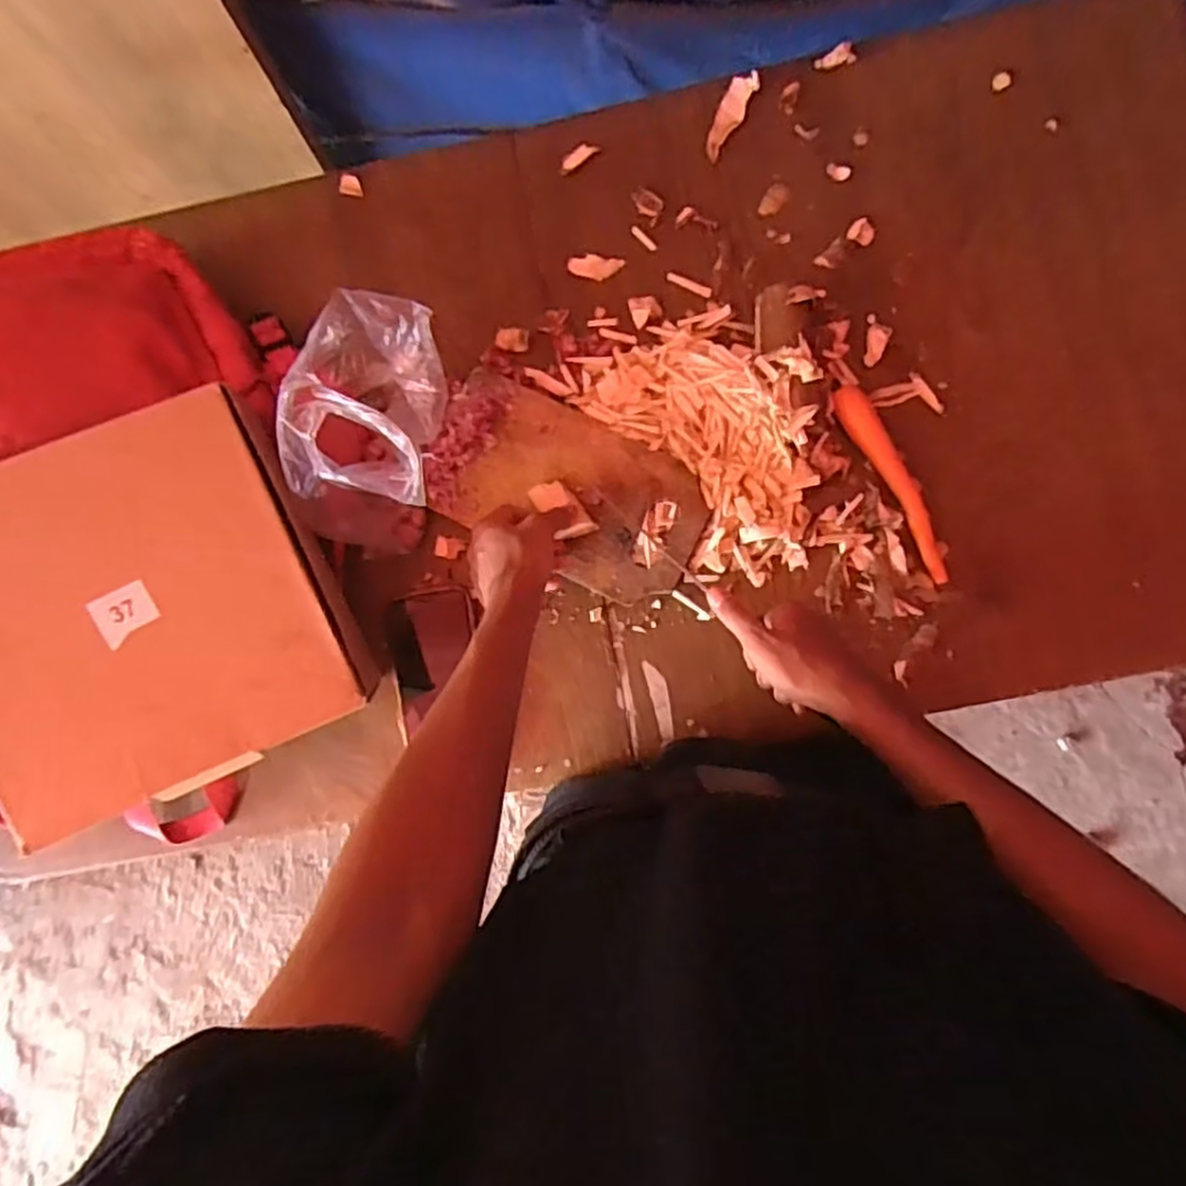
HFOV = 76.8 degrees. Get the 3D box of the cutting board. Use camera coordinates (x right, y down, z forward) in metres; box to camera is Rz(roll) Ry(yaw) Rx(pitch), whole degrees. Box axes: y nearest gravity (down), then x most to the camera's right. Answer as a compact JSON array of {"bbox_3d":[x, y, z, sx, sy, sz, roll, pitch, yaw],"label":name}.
[{"bbox_3d":[-0.016,-0.087,0.669,0.228,0.025,0.134,27,87,5],"label":"cutting board"}]

